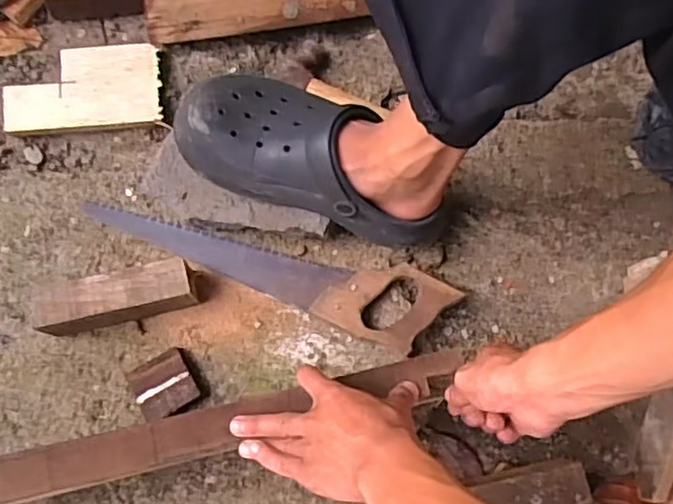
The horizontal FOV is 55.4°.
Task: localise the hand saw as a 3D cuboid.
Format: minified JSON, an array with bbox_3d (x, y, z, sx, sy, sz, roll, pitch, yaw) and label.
[{"bbox_3d":[-0.077,0.014,0.701,0.405,0.018,0.085,18,76,5],"label":"hand saw"}]

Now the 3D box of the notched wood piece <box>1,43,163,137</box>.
[{"bbox_3d":[-0.294,-0.190,0.747,0.173,0.024,0.095,-6,75,-2],"label":"notched wood piece"}]

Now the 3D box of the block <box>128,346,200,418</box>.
[{"bbox_3d":[-0.178,0.138,0.665,0.059,0.023,0.060,-29,77,-8],"label":"block"}]

